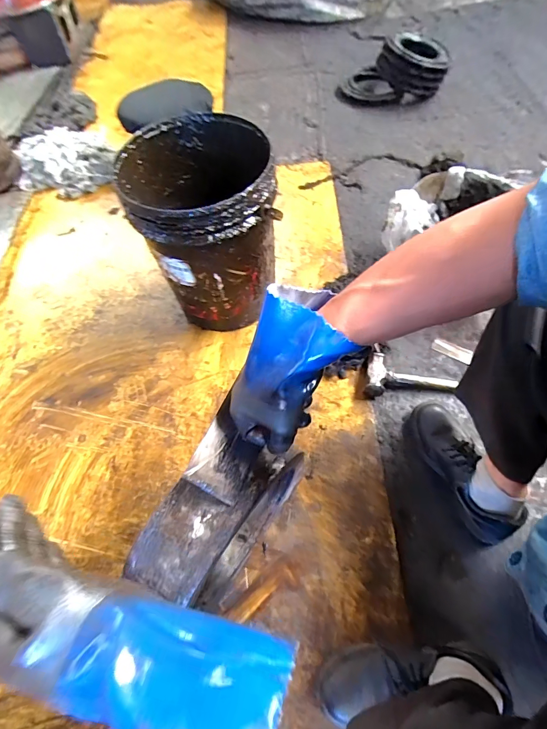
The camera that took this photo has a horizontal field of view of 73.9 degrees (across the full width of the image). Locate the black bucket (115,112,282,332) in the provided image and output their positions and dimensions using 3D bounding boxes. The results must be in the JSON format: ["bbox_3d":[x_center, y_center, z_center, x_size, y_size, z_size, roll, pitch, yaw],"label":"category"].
[{"bbox_3d":[-0.142,-0.285,0.831,0.274,0.385,0.297,-11,61,-1],"label":"black bucket"}]

